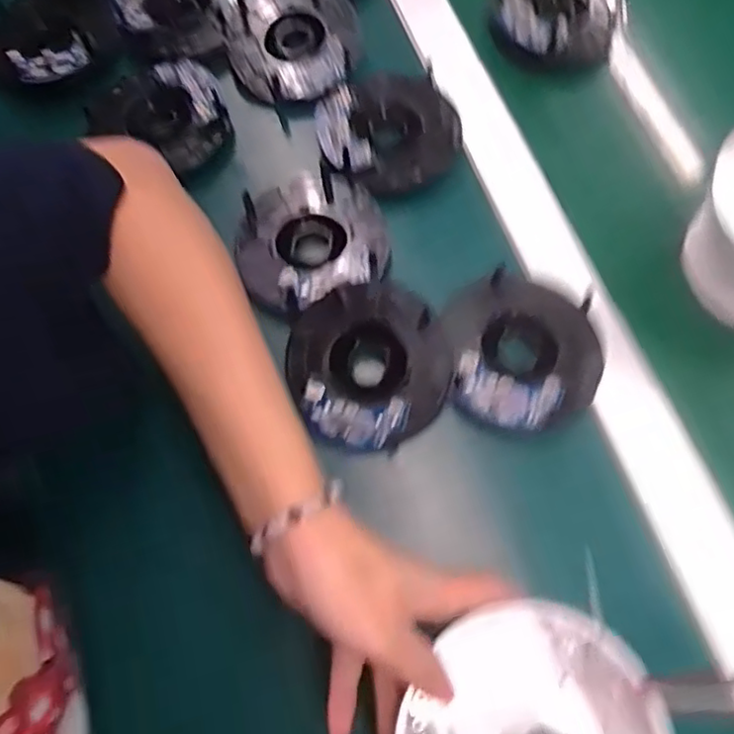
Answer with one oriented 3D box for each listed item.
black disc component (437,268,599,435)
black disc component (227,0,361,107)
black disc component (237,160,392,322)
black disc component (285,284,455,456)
[{"bbox_3d":[0.100,-0.011,0.399,0.094,0.024,0.102,0,73,-1],"label":"black disc component"},{"bbox_3d":[-0.053,-0.260,0.493,0.100,0.023,0.108,23,74,5],"label":"black disc component"},{"bbox_3d":[-0.038,-0.089,0.430,0.104,0.025,0.099,0,73,-1],"label":"black disc component"},{"bbox_3d":[0.001,-0.002,0.394,0.098,0.026,0.102,0,73,-1],"label":"black disc component"}]

